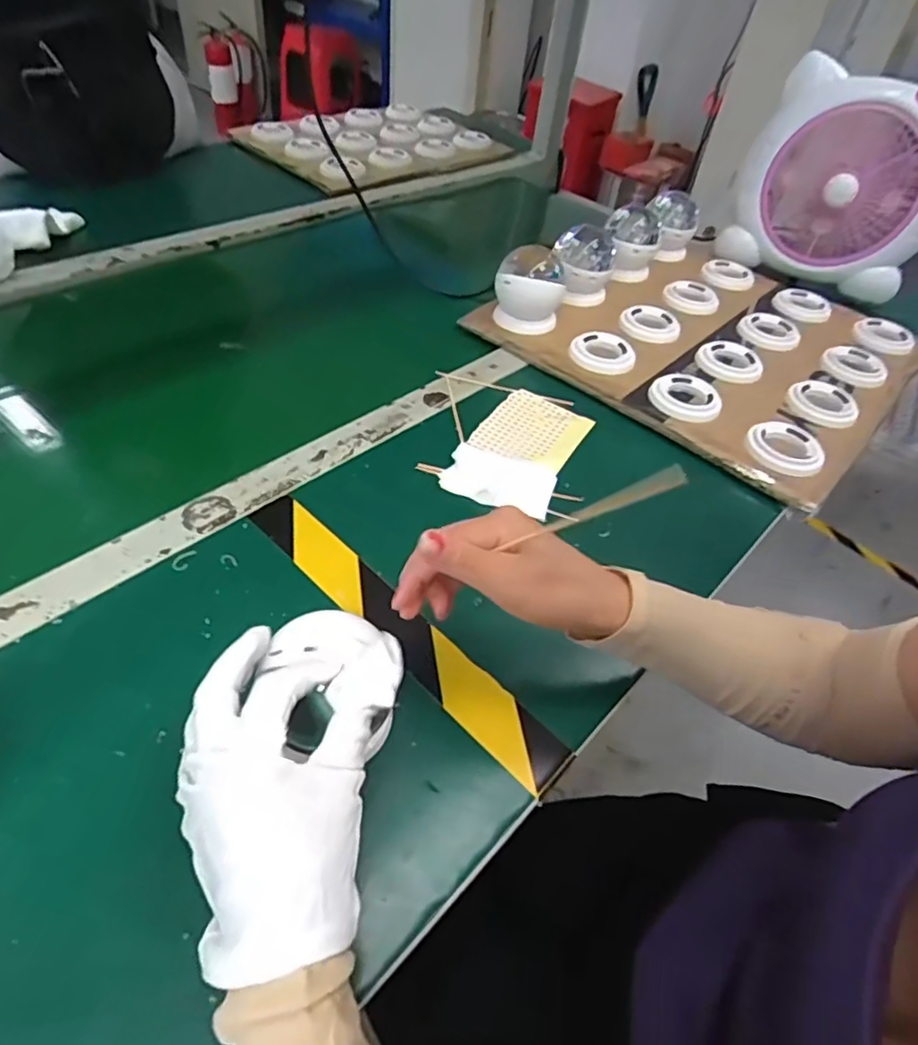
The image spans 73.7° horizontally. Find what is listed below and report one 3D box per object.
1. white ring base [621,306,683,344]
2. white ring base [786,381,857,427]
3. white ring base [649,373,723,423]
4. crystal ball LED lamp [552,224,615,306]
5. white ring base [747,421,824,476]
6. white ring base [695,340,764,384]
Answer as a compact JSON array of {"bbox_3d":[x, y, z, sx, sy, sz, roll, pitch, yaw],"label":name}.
[{"bbox_3d":[0.229,-0.232,0.723,0.063,0.022,0.056,-1,47,-9],"label":"white ring base"},{"bbox_3d":[0.384,-0.126,0.641,0.074,0.011,0.067,-11,50,-18],"label":"white ring base"},{"bbox_3d":[0.229,-0.128,0.626,0.068,0.018,0.070,4,47,-4],"label":"white ring base"},{"bbox_3d":[0.150,-0.314,0.740,0.072,0.081,0.065,7,46,-2],"label":"crystal ball LED lamp"},{"bbox_3d":[0.310,-0.072,0.582,0.068,0.014,0.069,23,48,13],"label":"white ring base"},{"bbox_3d":[0.303,-0.180,0.685,0.061,0.018,0.061,3,46,-3],"label":"white ring base"}]

